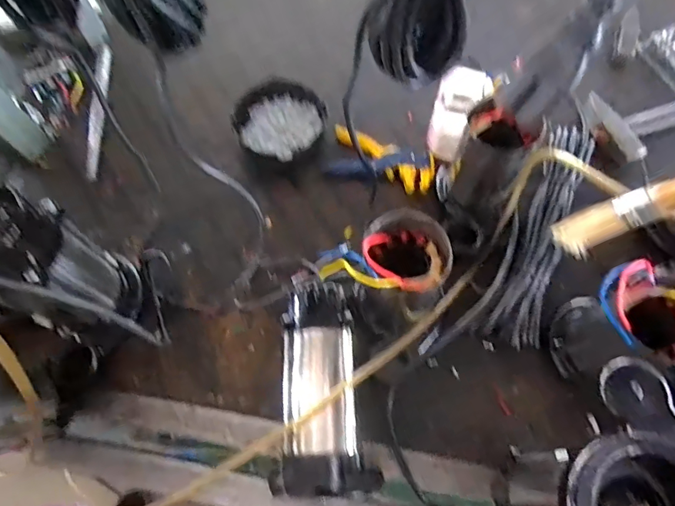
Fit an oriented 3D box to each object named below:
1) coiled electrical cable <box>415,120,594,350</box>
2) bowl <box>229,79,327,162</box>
[{"bbox_3d":[0.266,-0.015,0.640,0.112,0.050,0.398,28,70,13],"label":"coiled electrical cable"},{"bbox_3d":[-0.092,-0.210,0.735,0.141,0.078,0.116,0,66,2],"label":"bowl"}]

